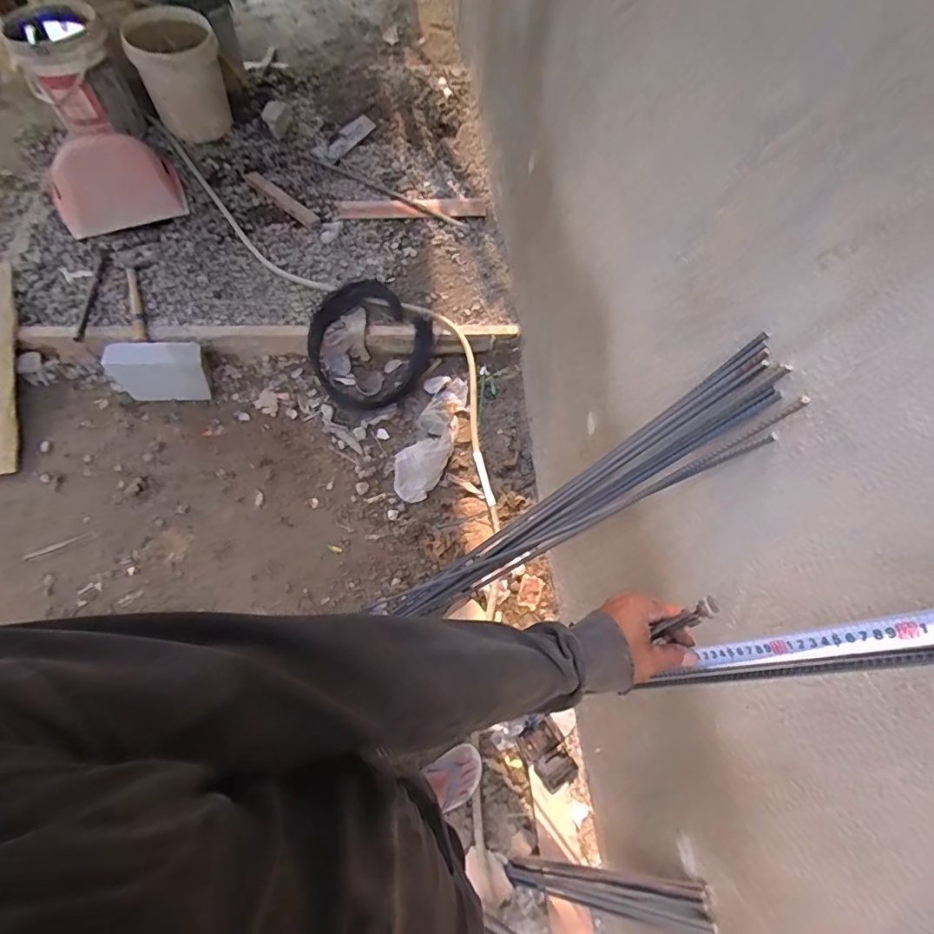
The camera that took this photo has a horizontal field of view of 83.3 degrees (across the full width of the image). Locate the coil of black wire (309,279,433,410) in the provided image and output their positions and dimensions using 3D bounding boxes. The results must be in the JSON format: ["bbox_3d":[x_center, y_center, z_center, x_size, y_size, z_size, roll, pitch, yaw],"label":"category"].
[{"bbox_3d":[-0.342,-0.418,1.810,0.437,0.099,0.437,1,83,-10],"label":"coil of black wire"}]

